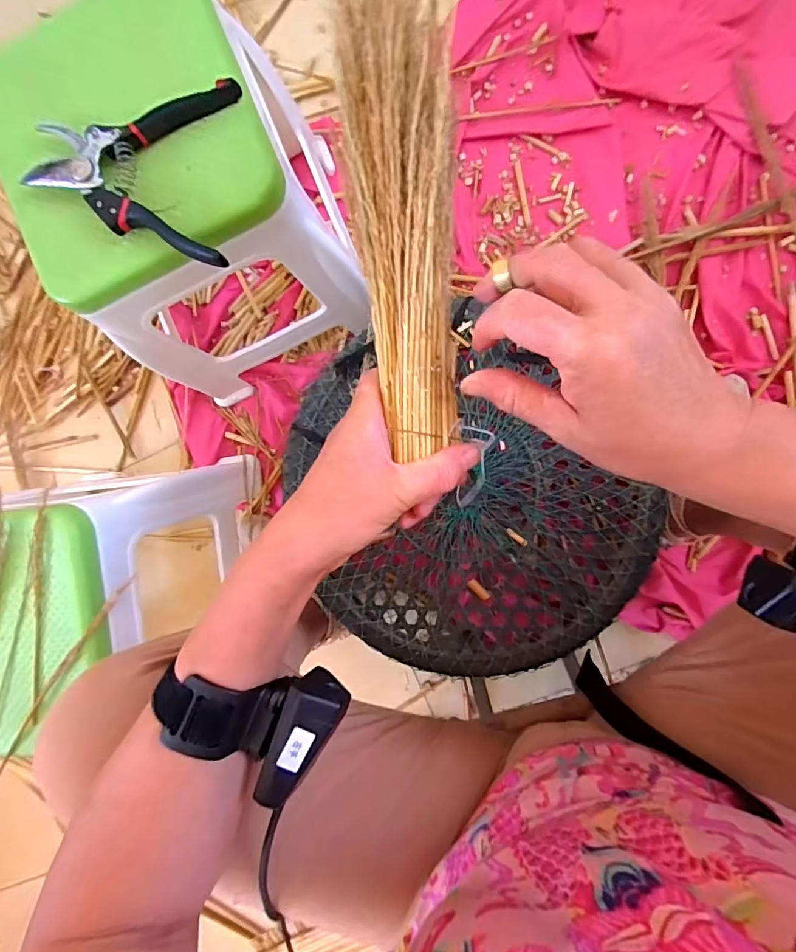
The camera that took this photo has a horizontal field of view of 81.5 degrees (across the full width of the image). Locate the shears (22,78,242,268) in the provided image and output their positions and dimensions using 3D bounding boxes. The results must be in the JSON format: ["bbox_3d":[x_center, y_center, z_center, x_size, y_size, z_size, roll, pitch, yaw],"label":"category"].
[{"bbox_3d":[-0.222,-0.257,0.384,0.172,0.022,0.140,8,93,6],"label":"shears"}]

